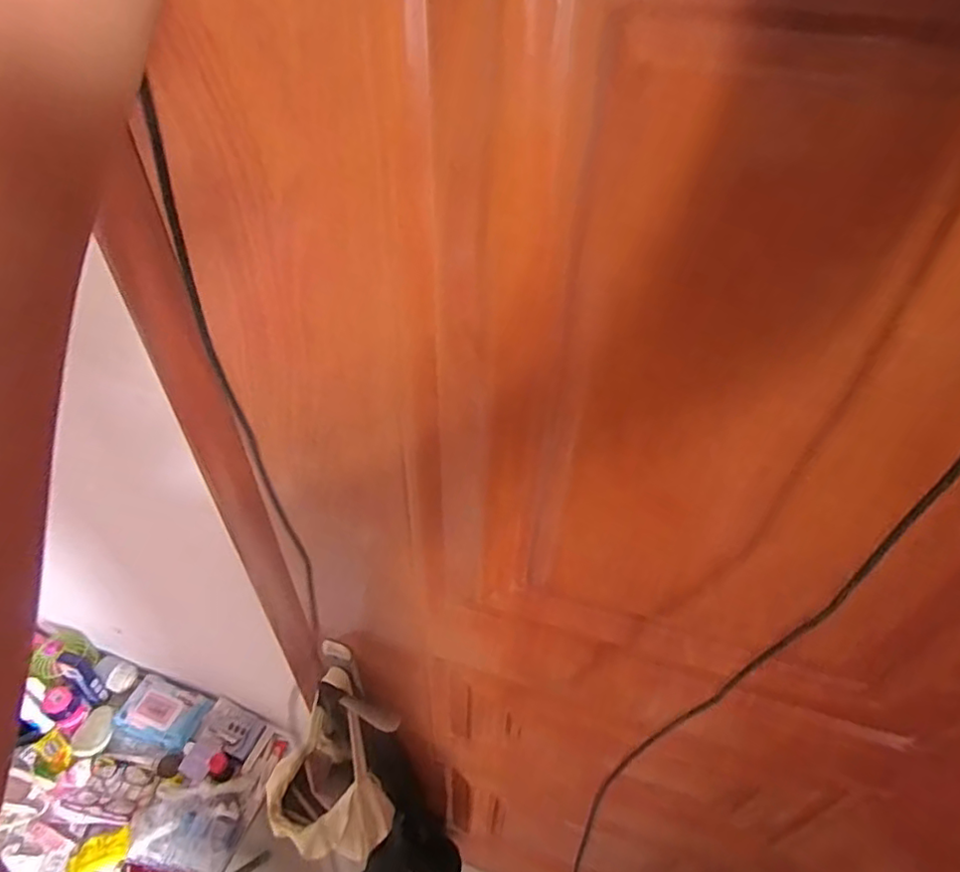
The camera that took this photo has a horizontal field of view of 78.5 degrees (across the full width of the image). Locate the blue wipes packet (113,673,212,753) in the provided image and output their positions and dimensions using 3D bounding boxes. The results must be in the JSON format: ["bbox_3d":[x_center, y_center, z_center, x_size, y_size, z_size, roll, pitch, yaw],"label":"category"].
[{"bbox_3d":[-0.645,0.566,1.199,0.167,0.038,0.106,14,45,12],"label":"blue wipes packet"}]

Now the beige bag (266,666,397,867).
[{"bbox_3d":[-0.233,0.499,0.868,0.160,0.355,0.164,32,52,28],"label":"beige bag"}]

